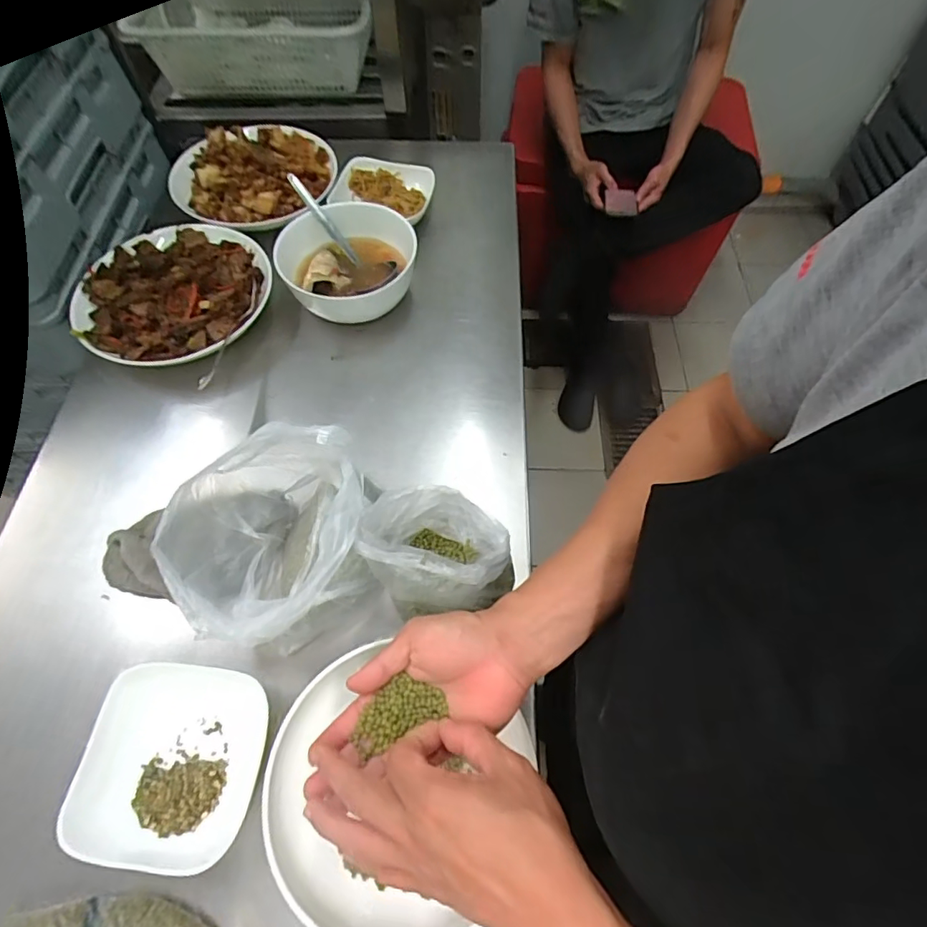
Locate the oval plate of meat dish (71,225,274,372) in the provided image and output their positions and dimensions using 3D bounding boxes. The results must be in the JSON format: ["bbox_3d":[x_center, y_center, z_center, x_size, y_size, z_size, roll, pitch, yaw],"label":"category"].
[{"bbox_3d":[-0.387,-0.228,0.703,0.237,0.050,0.249,23,64,12],"label":"oval plate of meat dish"}]

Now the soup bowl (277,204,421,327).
[{"bbox_3d":[-0.159,-0.279,0.720,0.182,0.077,0.179,0,61,0],"label":"soup bowl"}]

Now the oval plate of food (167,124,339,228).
[{"bbox_3d":[-0.329,-0.453,0.795,0.247,0.048,0.237,-5,61,-3],"label":"oval plate of food"}]

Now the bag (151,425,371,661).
[{"bbox_3d":[-0.188,0.078,0.515,0.183,0.104,0.191,-5,61,-3],"label":"bag"}]

